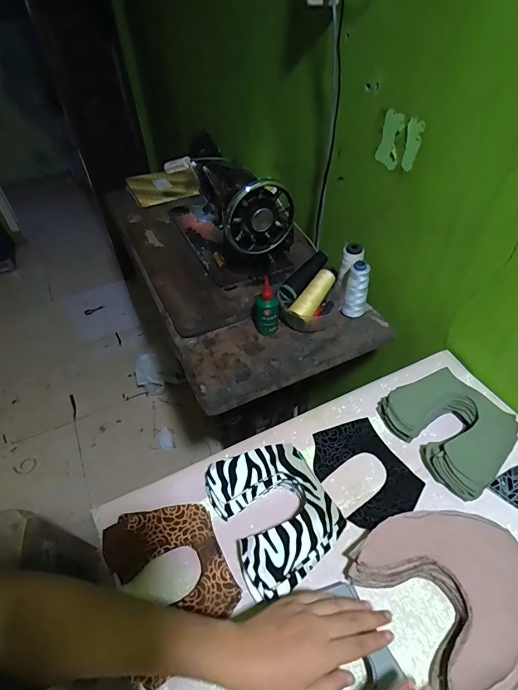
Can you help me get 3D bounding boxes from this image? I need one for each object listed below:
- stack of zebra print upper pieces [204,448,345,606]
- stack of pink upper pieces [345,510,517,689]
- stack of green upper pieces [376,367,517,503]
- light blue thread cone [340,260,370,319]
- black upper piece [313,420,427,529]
[{"bbox_3d":[0.021,0.212,0.504,0.133,0.044,0.164,-22,50,-17],"label":"stack of zebra print upper pieces"},{"bbox_3d":[0.216,0.267,0.442,0.174,0.031,0.171,-28,52,-22],"label":"stack of pink upper pieces"},{"bbox_3d":[0.276,0.114,0.572,0.139,0.046,0.172,-28,52,-22],"label":"stack of green upper pieces"},{"bbox_3d":[0.183,-0.099,0.741,0.040,0.121,0.038,16,50,16],"label":"light blue thread cone"},{"bbox_3d":[0.147,0.177,0.559,0.115,0.010,0.145,-23,53,-17],"label":"black upper piece"}]

